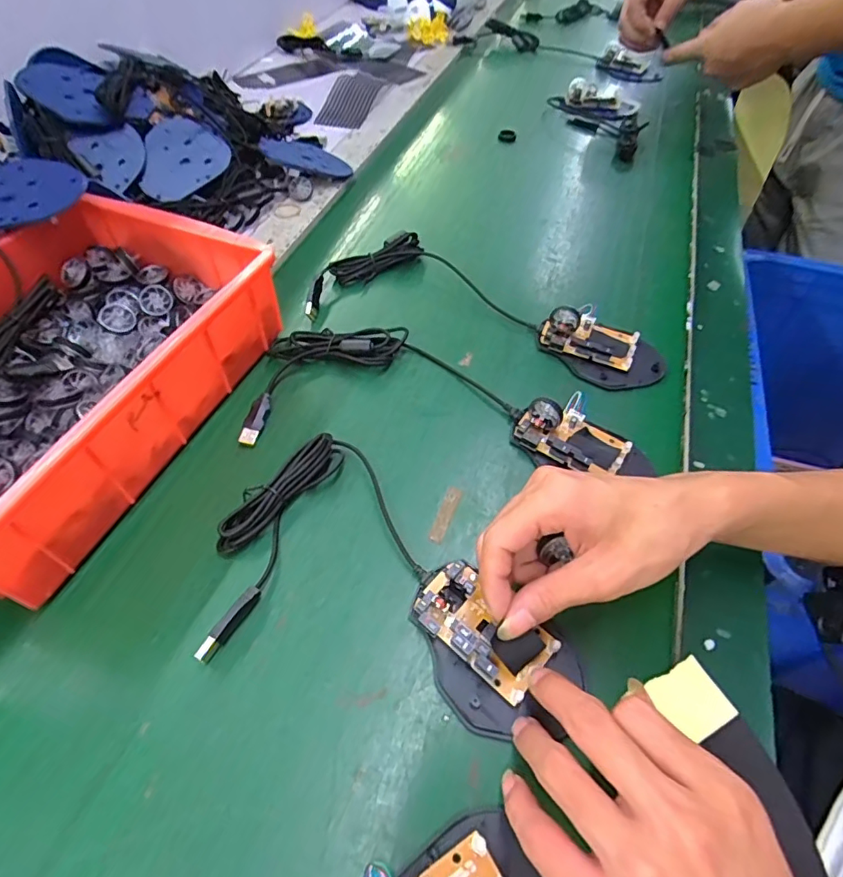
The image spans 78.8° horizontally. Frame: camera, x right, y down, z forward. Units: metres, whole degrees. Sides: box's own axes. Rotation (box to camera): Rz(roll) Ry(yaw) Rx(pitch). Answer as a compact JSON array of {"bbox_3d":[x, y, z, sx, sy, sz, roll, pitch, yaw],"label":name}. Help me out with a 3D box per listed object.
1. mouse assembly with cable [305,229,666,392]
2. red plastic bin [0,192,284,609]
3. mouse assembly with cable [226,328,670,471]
[{"bbox_3d":[0.060,-0.129,0.473,0.316,0.027,0.128,14,54,10],"label":"mouse assembly with cable"},{"bbox_3d":[-0.263,-0.047,0.370,0.198,0.089,0.294,20,56,14],"label":"red plastic bin"},{"bbox_3d":[0.022,-0.038,0.406,0.303,0.026,0.120,5,53,3],"label":"mouse assembly with cable"}]

